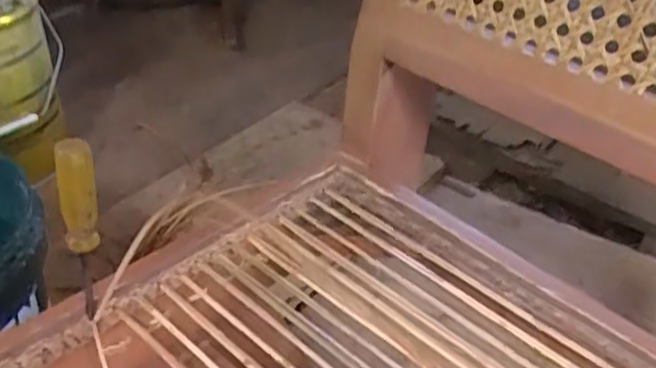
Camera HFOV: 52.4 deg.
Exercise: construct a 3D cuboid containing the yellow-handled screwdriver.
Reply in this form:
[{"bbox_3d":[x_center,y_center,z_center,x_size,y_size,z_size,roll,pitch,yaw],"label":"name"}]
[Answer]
[{"bbox_3d":[-0.145,0.031,0.400,0.022,0.126,0.020,-12,41,-19],"label":"yellow-handled screwdriver"}]

